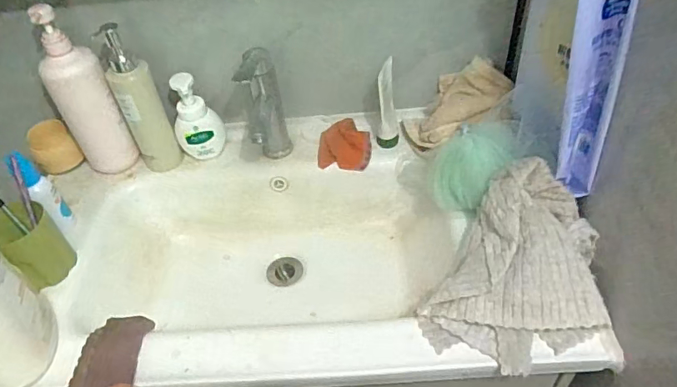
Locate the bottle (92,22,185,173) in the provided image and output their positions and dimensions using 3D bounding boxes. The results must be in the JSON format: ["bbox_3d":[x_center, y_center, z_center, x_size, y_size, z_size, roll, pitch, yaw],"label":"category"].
[{"bbox_3d":[-0.311,-0.141,0.764,0.065,0.244,0.053,-18,46,-11],"label":"bottle"}]

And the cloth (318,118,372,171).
[{"bbox_3d":[0.012,-0.088,0.831,0.085,0.032,0.102,0,45,6],"label":"cloth"}]

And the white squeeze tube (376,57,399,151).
[{"bbox_3d":[0.078,-0.140,0.771,0.032,0.129,0.052,2,46,9],"label":"white squeeze tube"}]

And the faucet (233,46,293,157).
[{"bbox_3d":[-0.113,-0.125,0.763,0.056,0.185,0.092,-9,45,-2],"label":"faucet"}]

